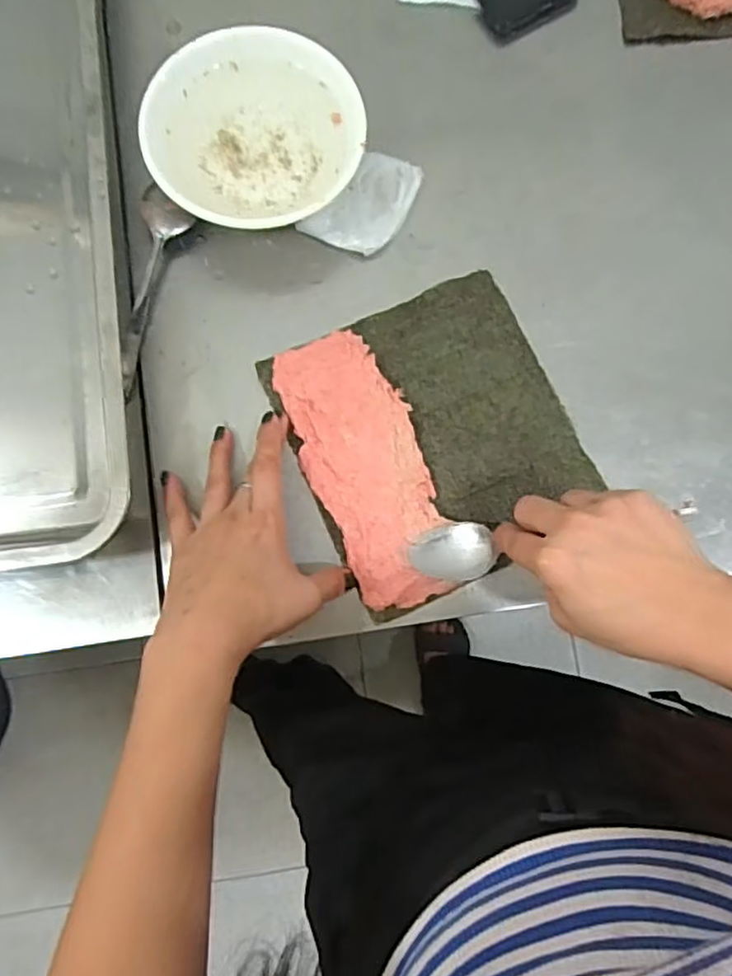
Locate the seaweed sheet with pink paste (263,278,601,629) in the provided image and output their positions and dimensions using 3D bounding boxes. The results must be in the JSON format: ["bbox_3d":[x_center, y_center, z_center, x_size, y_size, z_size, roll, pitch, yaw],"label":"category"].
[{"bbox_3d":[0.047,-0.035,0.439,0.178,0.012,0.189,-24,83,-6],"label":"seaweed sheet with pink paste"}]

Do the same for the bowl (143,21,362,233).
[{"bbox_3d":[-0.076,-0.242,0.455,0.147,0.046,0.139,0,82,-3],"label":"bowl"}]

